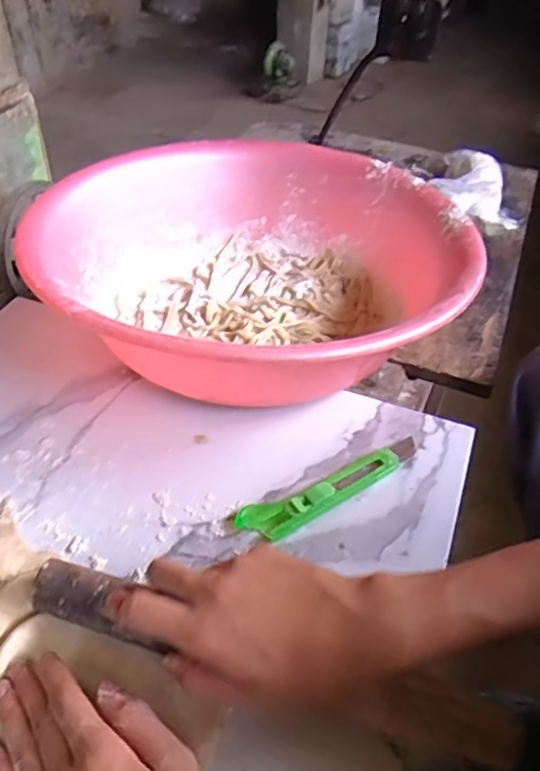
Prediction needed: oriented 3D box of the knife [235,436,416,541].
[{"bbox_3d":[0.054,0.079,0.472,0.165,0.012,0.031,-21,46,-21],"label":"knife"}]

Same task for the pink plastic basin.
[{"bbox_3d":[-0.013,-0.127,0.600,0.393,0.153,0.411,0,42,0],"label":"pink plastic basin"}]

